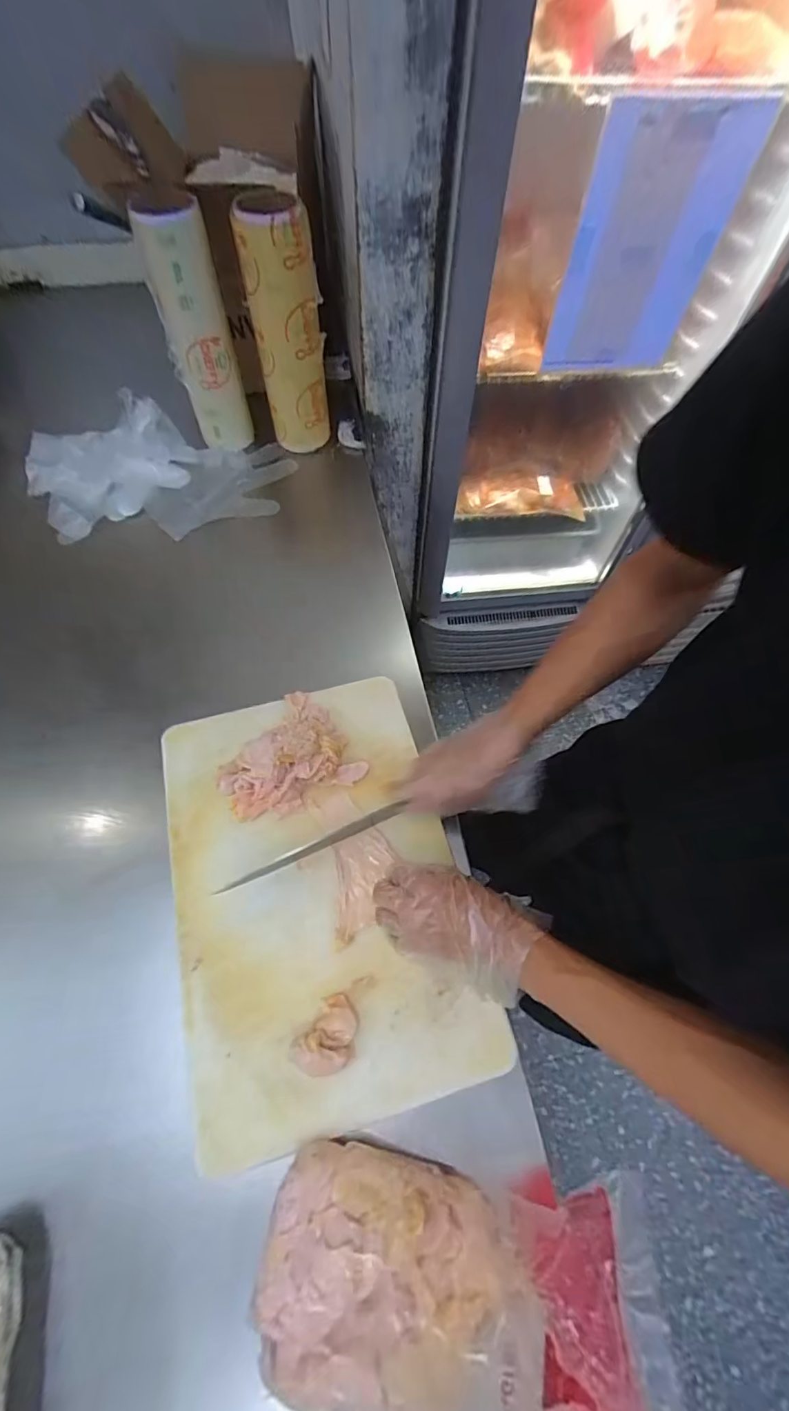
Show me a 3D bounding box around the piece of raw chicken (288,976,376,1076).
[{"bbox_3d":[-0.052,0.295,0.458,0.048,0.018,0.091,32,66,15],"label":"piece of raw chicken"}]

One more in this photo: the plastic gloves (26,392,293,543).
[{"bbox_3d":[-0.387,-0.396,0.825,0.405,0.046,0.277,-22,65,-12],"label":"plastic gloves"}]

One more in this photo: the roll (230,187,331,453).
[{"bbox_3d":[-0.162,-0.551,0.761,0.096,0.325,0.091,0,62,-1],"label":"roll"}]

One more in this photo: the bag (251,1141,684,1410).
[{"bbox_3d":[0.053,0.445,0.371,0.309,0.060,0.156,7,62,2],"label":"bag"}]

